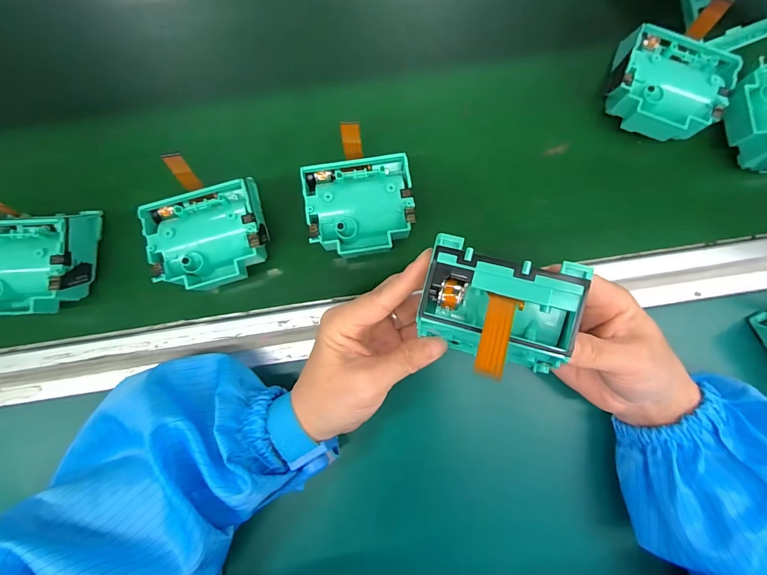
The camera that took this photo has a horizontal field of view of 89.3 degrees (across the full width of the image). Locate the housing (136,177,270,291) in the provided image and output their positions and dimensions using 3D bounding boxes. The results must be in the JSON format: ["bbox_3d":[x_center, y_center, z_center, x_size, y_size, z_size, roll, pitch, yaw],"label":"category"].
[{"bbox_3d":[-0.120,-0.036,0.271,0.078,0.022,0.067,-15,84,-1],"label":"housing"}]

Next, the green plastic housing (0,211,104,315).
[{"bbox_3d":[-0.254,-0.017,0.277,0.080,0.034,0.076,-5,84,0],"label":"green plastic housing"}]

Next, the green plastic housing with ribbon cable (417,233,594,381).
[{"bbox_3d":[0.055,0.012,0.186,0.073,0.033,0.054,16,86,2],"label":"green plastic housing with ribbon cable"}]

